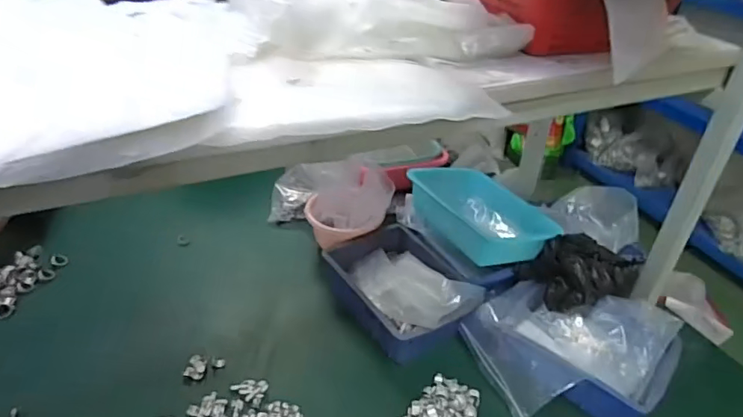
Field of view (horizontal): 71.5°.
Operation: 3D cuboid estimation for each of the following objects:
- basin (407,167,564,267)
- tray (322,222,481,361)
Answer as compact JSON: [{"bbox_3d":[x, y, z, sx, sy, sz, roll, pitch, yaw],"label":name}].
[{"bbox_3d":[0.203,0.010,0.959,0.175,0.069,0.270,-16,40,-27],"label":"basin"},{"bbox_3d":[0.048,0.128,0.883,0.186,0.075,0.253,-21,42,-32],"label":"tray"}]

